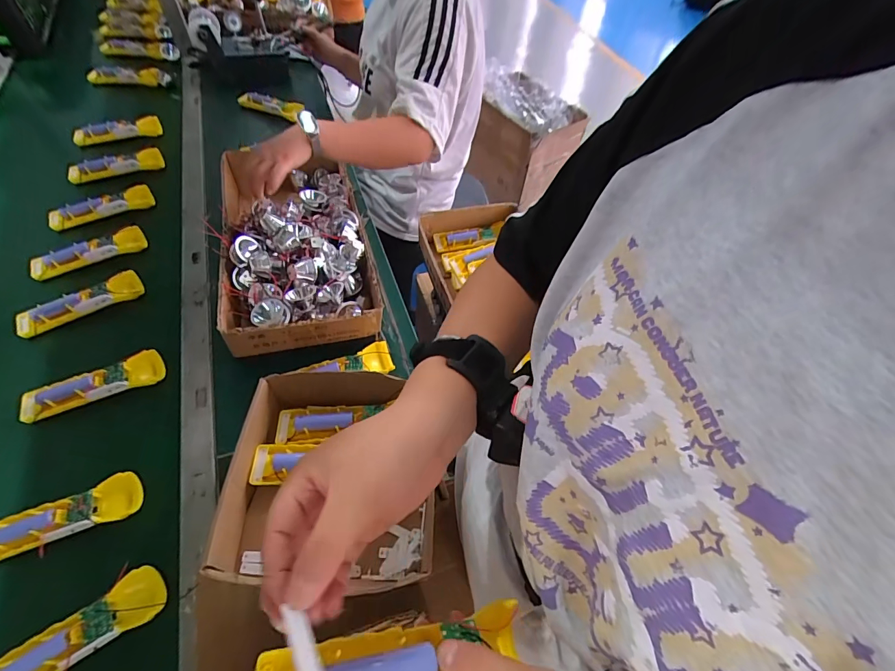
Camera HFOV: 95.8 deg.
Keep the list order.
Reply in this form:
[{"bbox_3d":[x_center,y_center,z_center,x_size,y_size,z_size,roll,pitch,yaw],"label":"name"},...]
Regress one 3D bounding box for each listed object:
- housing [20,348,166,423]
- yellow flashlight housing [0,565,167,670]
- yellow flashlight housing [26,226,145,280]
[{"bbox_3d":[-0.481,0.071,0.554,0.165,0.030,0.048,-24,61,-19],"label":"housing"},{"bbox_3d":[-0.371,0.302,0.396,0.168,0.022,0.050,-30,63,-22],"label":"yellow flashlight housing"},{"bbox_3d":[-0.610,-0.144,0.685,0.168,0.025,0.051,-30,63,-22],"label":"yellow flashlight housing"}]

